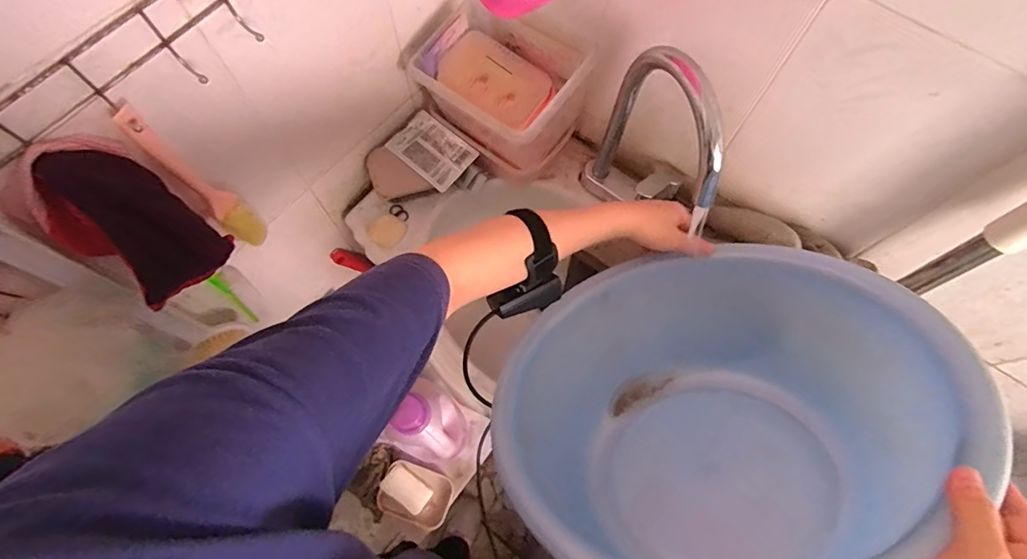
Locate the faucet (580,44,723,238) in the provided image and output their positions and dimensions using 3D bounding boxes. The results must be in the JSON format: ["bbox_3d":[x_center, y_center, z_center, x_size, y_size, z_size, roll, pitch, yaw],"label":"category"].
[{"bbox_3d":[0.171,-0.141,0.585,0.077,0.266,0.192,-26,72,-11],"label":"faucet"}]

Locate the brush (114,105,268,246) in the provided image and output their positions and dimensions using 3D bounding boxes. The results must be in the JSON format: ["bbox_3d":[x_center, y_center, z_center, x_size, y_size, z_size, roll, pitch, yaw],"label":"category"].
[{"bbox_3d":[-0.298,-0.091,0.471,0.036,0.195,0.028,39,73,13],"label":"brush"}]

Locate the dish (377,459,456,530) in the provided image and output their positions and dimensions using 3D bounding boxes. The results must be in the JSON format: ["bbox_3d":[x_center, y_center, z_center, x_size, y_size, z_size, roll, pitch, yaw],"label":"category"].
[{"bbox_3d":[-0.179,0.398,0.906,0.125,0.026,0.091,18,70,6],"label":"dish"}]

